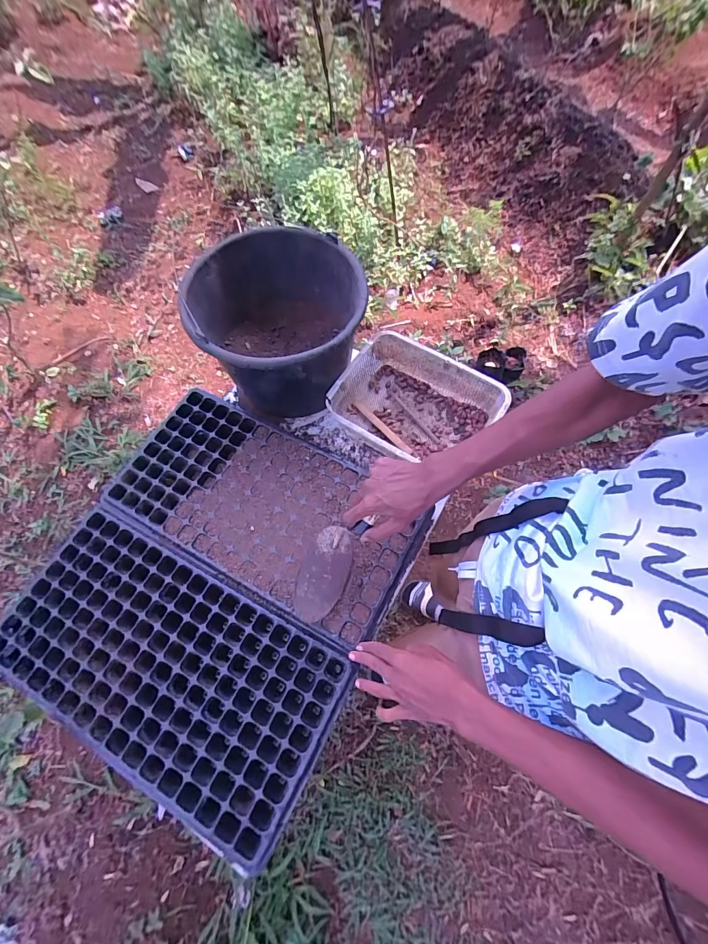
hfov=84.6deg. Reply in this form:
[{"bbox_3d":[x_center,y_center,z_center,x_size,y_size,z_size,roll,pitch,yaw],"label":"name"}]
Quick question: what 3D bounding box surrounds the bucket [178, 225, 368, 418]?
[{"bbox_3d":[-0.134,-0.254,0.721,0.292,0.209,0.277,-1,67,2],"label":"bucket"}]

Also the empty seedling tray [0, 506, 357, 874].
[{"bbox_3d":[-0.284,0.279,0.590,0.509,0.041,0.275,27,69,11],"label":"empty seedling tray"}]

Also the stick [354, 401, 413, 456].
[{"bbox_3d":[0.055,-0.087,0.763,0.017,0.006,0.153,-38,72,-16],"label":"stick"}]

